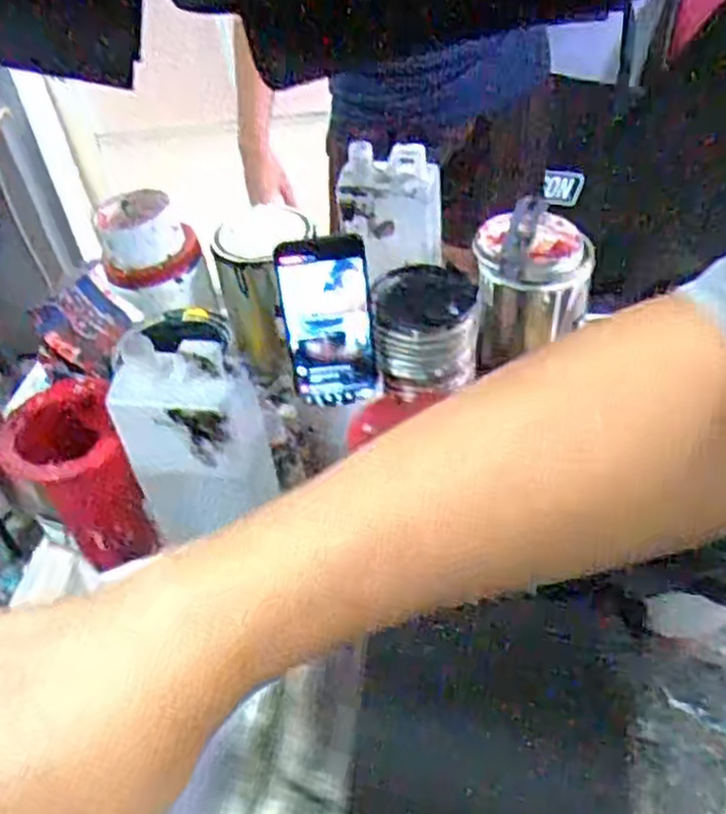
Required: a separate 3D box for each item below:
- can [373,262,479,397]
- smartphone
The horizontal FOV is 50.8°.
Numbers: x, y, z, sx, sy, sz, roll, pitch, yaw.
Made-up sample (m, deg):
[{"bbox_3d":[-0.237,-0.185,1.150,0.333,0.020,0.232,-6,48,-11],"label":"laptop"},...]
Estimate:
[{"bbox_3d":[0.059,-0.077,0.724,0.093,0.084,0.094,-4,44,4],"label":"can"},{"bbox_3d":[-0.031,-0.073,0.671,0.075,0.153,0.010,-7,32,-1],"label":"smartphone"}]

